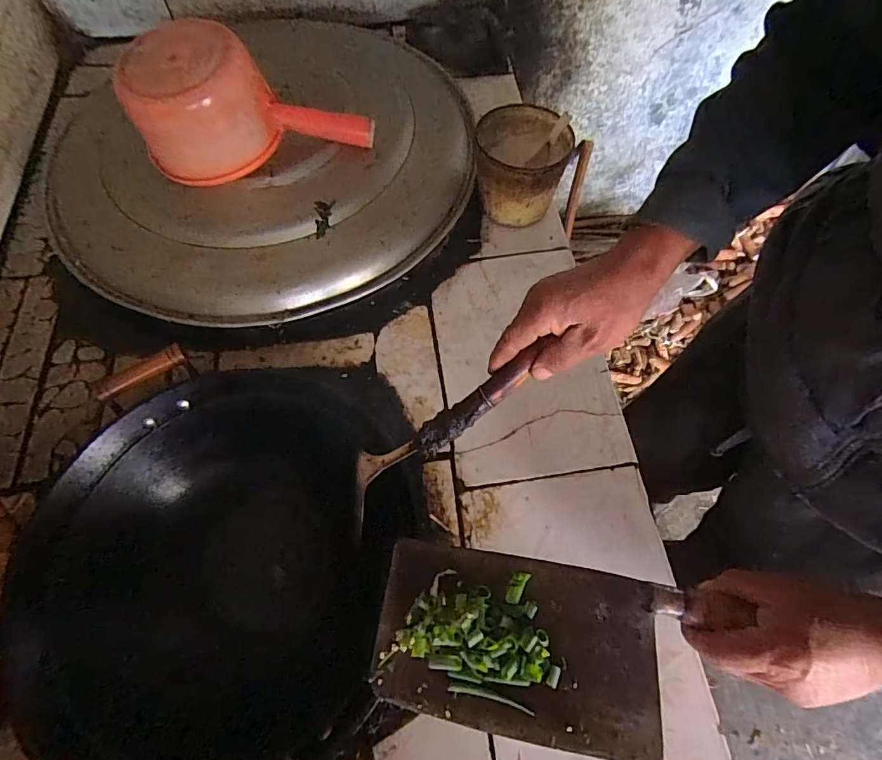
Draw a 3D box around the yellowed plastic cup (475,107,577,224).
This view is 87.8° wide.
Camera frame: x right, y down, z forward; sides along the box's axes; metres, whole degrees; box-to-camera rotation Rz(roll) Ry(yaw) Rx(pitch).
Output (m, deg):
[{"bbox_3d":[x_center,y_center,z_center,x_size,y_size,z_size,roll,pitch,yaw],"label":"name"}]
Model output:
[{"bbox_3d":[0.106,-0.277,0.614,0.115,0.106,0.119,0,63,-1],"label":"yellowed plastic cup"}]

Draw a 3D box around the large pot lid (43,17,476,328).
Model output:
[{"bbox_3d":[-0.243,-0.336,0.654,0.562,0.090,0.558,0,63,-1],"label":"large pot lid"}]

